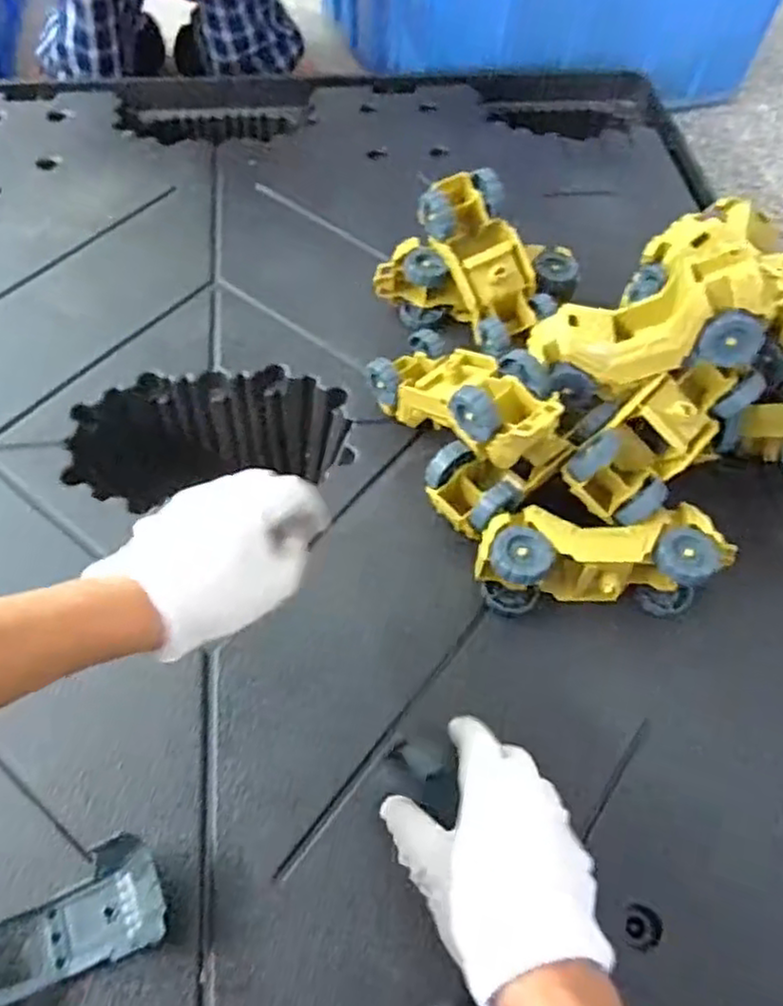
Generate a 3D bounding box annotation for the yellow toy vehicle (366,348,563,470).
[{"bbox_3d":[0.054,-0.080,0.522,0.066,0.064,0.175,-38,40,-20],"label":"yellow toy vehicle"}]

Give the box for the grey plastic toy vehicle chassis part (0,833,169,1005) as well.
[{"bbox_3d":[-0.192,0.239,0.383,0.135,0.028,0.056,-23,63,-13],"label":"grey plastic toy vehicle chassis part"}]

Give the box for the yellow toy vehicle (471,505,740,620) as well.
[{"bbox_3d":[0.151,0.040,0.492,0.178,0.054,0.060,0,59,-4],"label":"yellow toy vehicle"}]

